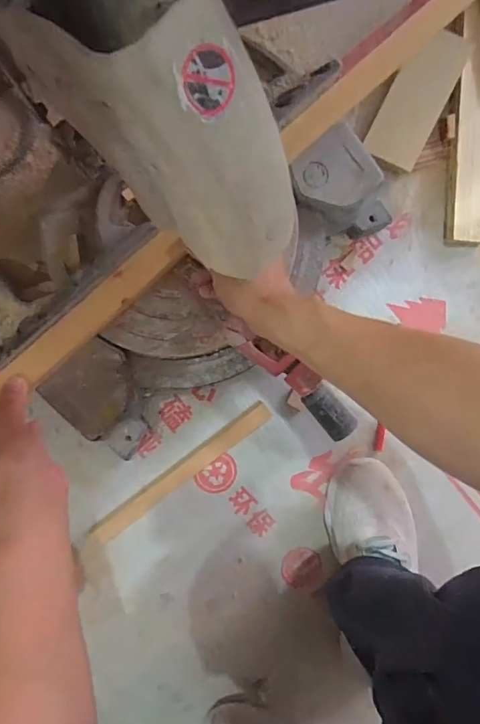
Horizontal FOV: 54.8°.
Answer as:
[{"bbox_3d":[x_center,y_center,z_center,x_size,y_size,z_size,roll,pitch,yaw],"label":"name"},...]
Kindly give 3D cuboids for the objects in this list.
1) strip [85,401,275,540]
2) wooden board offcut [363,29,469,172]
[{"bbox_3d":[-0.071,0.135,0.575,0.257,0.009,0.027,-37,96,-3],"label":"strip"},{"bbox_3d":[0.213,-0.314,0.555,0.070,0.015,0.157,23,100,-8],"label":"wooden board offcut"}]

